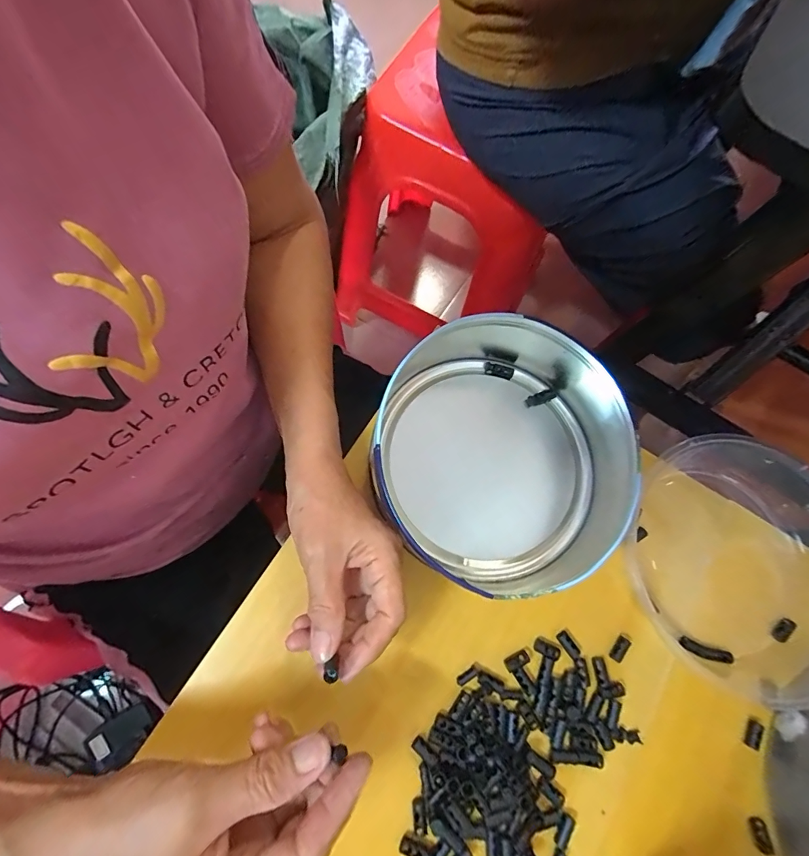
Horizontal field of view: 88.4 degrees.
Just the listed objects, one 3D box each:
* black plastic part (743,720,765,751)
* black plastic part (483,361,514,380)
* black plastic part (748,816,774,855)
[{"bbox_3d":[0.260,0.229,0.309,0.011,0.004,0.019,28,73,3],"label":"black plastic part"},{"bbox_3d":[0.085,-0.052,0.375,0.027,0.008,0.012,18,72,23],"label":"black plastic part"},{"bbox_3d":[0.252,0.288,0.292,0.012,0.004,0.022,-7,74,-7],"label":"black plastic part"}]

